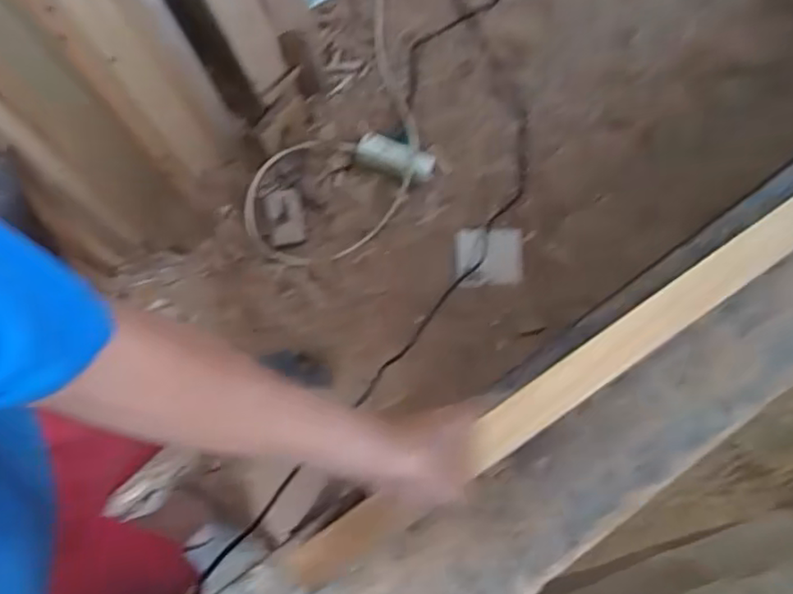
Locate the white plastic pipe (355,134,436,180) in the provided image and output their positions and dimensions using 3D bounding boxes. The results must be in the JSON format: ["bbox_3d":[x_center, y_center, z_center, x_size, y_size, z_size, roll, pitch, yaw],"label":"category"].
[{"bbox_3d":[-0.003,-0.302,1.394,0.172,0.061,0.060,18,75,6],"label":"white plastic pipe"}]

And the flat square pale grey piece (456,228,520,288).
[{"bbox_3d":[0.197,-0.085,1.346,0.139,0.005,0.123,-1,74,1],"label":"flat square pale grey piece"}]

